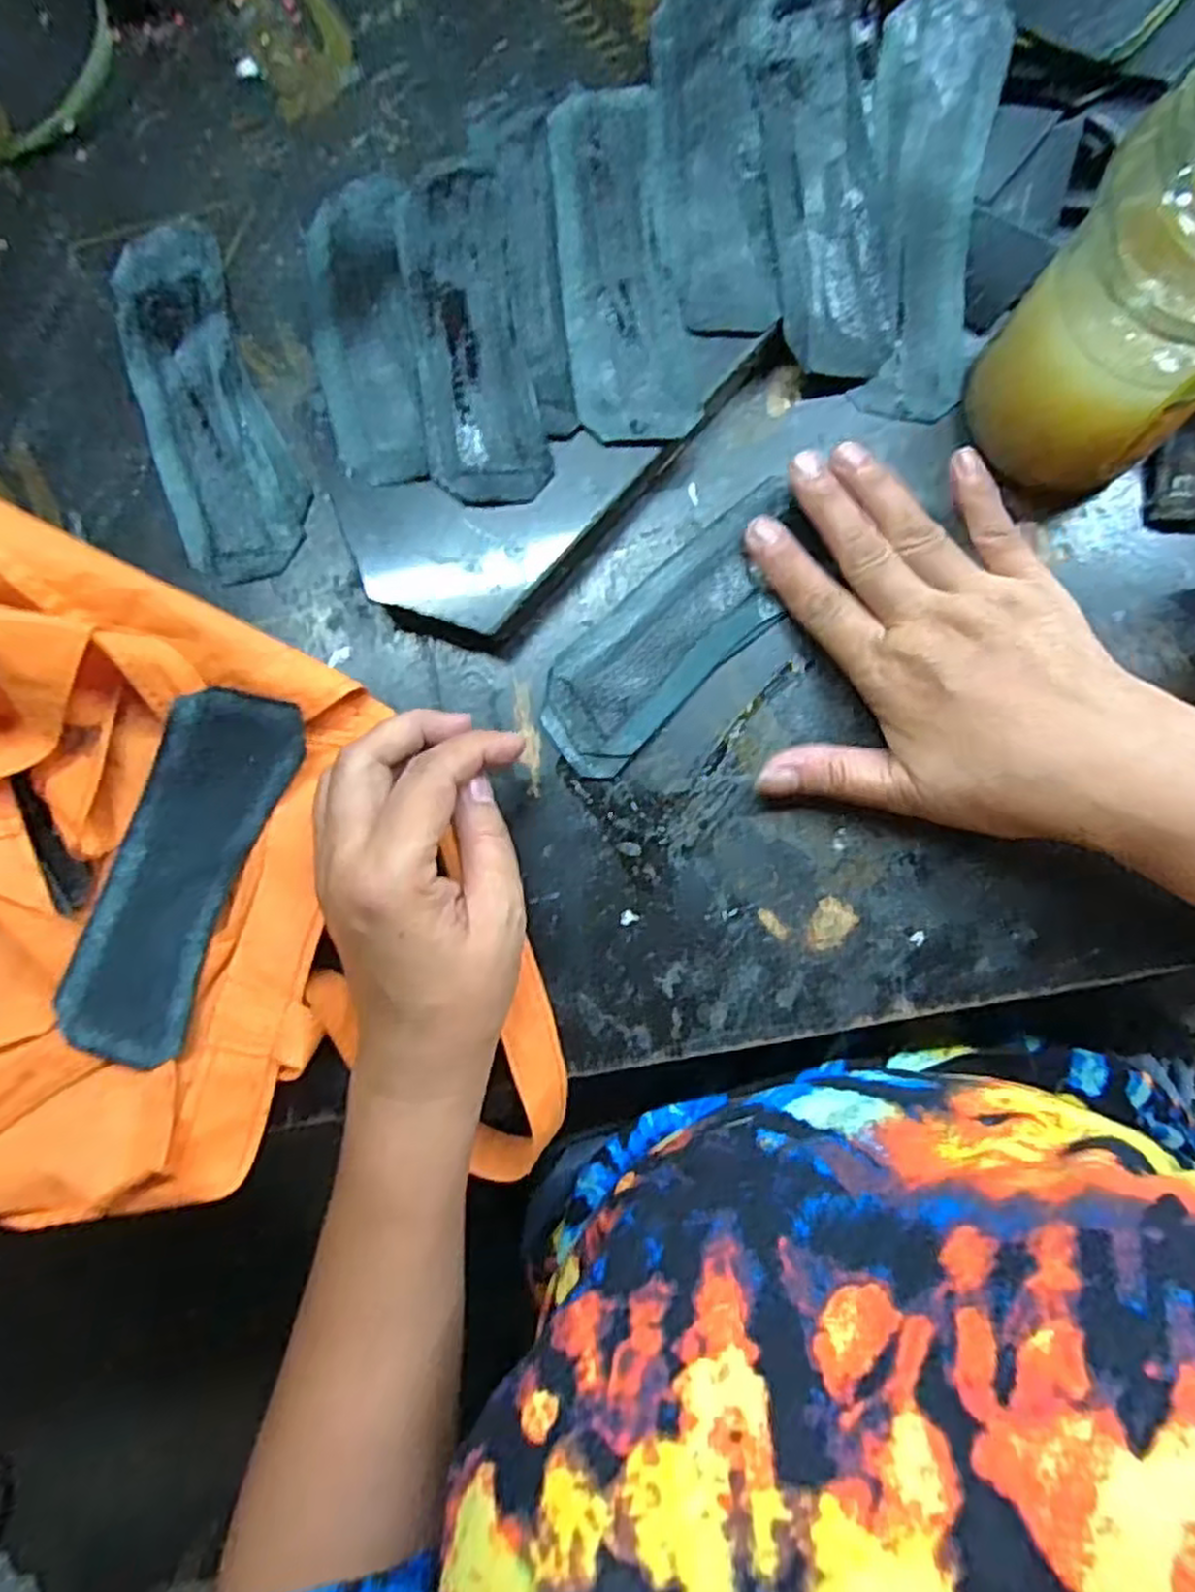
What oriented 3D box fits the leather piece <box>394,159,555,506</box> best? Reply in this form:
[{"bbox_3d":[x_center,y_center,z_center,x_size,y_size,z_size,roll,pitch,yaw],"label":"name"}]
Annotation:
[{"bbox_3d":[-0.054,-0.191,0.319,0.047,0.004,0.144,-11,86,2],"label":"leather piece"}]

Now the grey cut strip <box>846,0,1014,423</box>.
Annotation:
[{"bbox_3d":[0.137,-0.240,0.317,0.049,0.007,0.152,-1,105,3],"label":"grey cut strip"}]

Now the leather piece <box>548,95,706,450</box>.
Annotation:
[{"bbox_3d":[0.009,-0.219,0.315,0.049,0.004,0.148,-8,86,2],"label":"leather piece"}]

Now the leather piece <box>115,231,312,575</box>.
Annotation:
[{"bbox_3d":[-0.180,-0.181,0.349,0.058,0.007,0.171,-21,85,1],"label":"leather piece"}]

